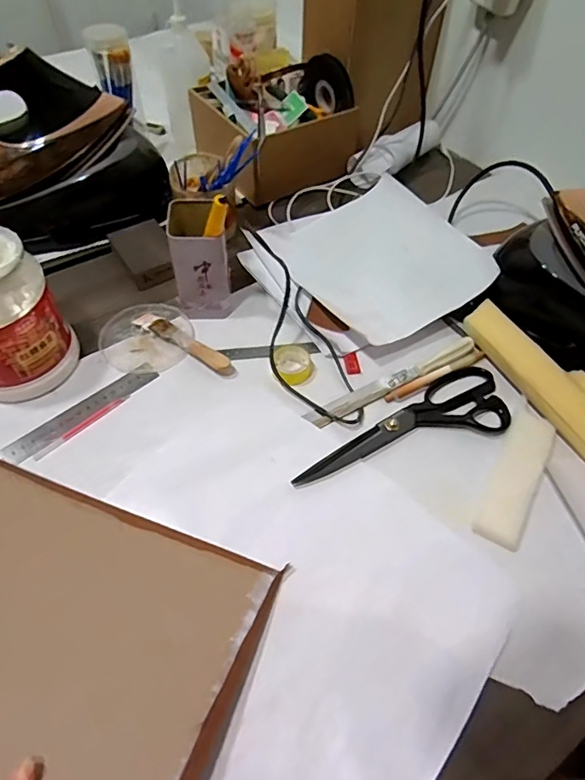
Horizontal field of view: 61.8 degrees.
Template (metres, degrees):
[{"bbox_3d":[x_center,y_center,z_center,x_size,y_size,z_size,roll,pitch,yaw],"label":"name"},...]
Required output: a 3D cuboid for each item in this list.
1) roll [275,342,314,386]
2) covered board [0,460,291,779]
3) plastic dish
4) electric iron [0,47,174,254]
[{"bbox_3d":[0.001,-0.027,0.531,0.041,0.016,0.048,5,53,1],"label":"roll"},{"bbox_3d":[-0.204,0.170,0.361,0.340,0.020,0.225,20,44,10],"label":"covered board"},{"bbox_3d":[-0.167,-0.061,0.564,0.101,0.012,0.097,1,53,-1],"label":"plastic dish"},{"bbox_3d":[-0.306,-0.282,0.610,0.287,0.190,0.127,-12,54,-11],"label":"electric iron"}]

